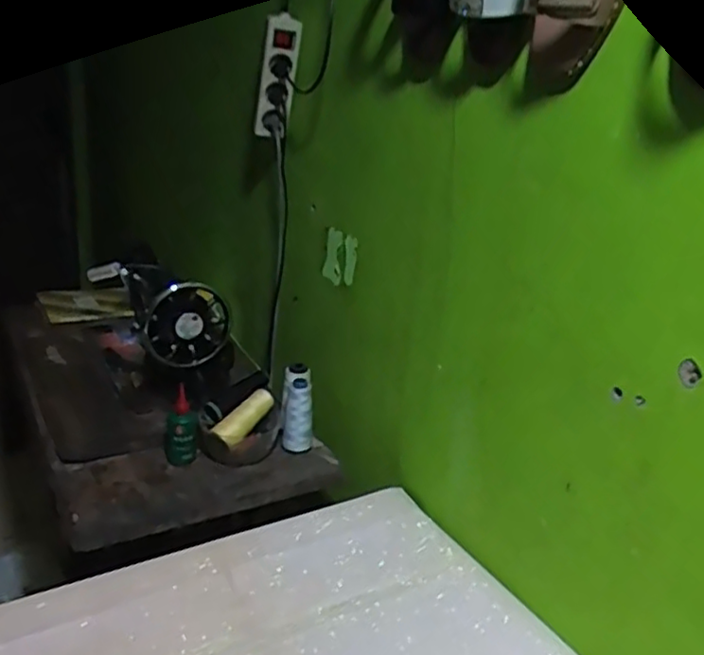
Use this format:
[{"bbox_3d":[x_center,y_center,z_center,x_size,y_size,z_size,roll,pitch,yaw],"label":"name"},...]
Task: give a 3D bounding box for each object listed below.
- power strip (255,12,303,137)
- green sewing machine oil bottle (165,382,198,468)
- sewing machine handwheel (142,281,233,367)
[{"bbox_3d":[-0.111,-0.367,1.002,0.053,0.185,0.035,-5,50,-20],"label":"power strip"},{"bbox_3d":[-0.250,0.143,0.974,0.045,0.125,0.035,-2,21,-14],"label":"green sewing machine oil bottle"},{"bbox_3d":[-0.255,0.009,1.041,0.133,0.148,0.037,-3,22,-21],"label":"sewing machine handwheel"}]

